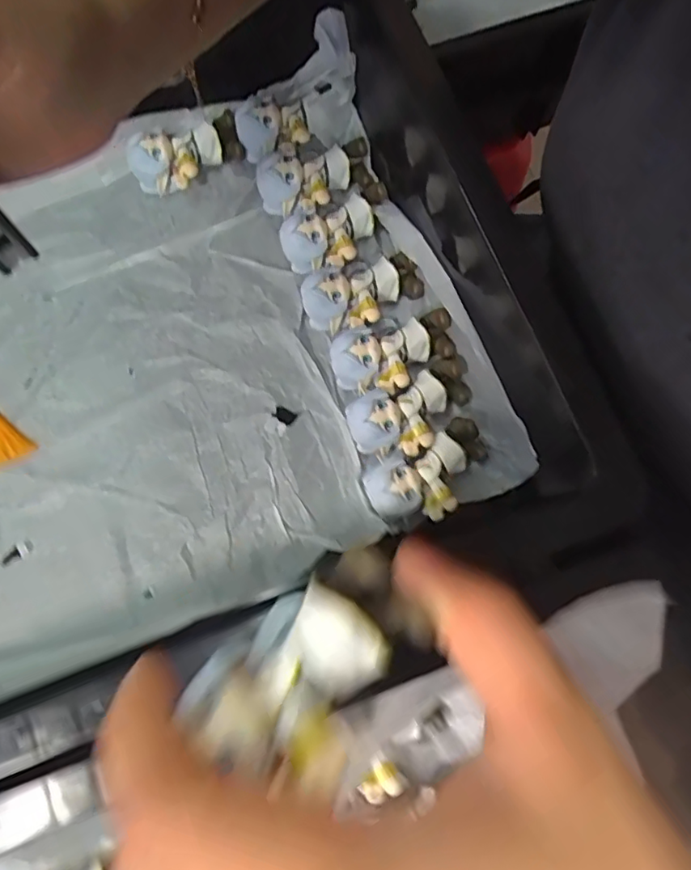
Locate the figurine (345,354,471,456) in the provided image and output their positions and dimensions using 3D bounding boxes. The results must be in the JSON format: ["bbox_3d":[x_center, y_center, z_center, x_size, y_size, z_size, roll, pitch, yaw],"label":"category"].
[{"bbox_3d":[0.036,-0.012,0.289,0.069,0.026,0.035,-28,80,-6],"label":"figurine"}]

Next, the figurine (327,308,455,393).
[{"bbox_3d":[0.024,-0.044,0.295,0.063,0.025,0.037,-28,80,-6],"label":"figurine"}]

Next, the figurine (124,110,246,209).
[{"bbox_3d":[-0.086,-0.155,0.315,0.061,0.032,0.022,-34,81,-7],"label":"figurine"}]

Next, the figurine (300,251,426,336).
[{"bbox_3d":[0.009,-0.077,0.303,0.060,0.023,0.036,-36,81,-7],"label":"figurine"}]

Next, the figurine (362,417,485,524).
[{"bbox_3d":[0.041,0.020,0.281,0.062,0.022,0.039,-24,80,-5],"label":"figurine"}]

